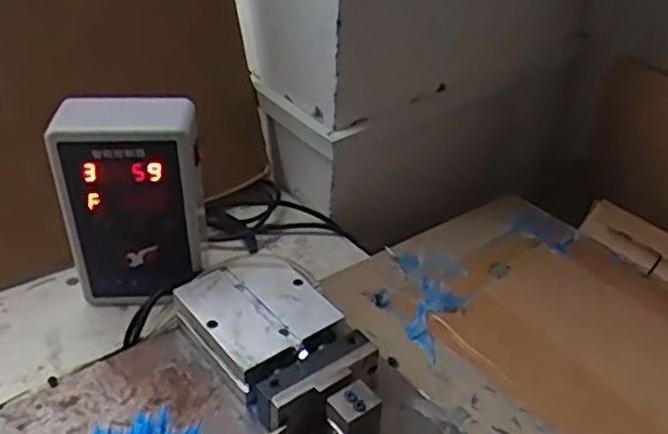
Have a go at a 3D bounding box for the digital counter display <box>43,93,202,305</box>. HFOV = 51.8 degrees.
[{"bbox_3d":[-0.166,-0.008,0.580,0.109,0.179,0.056,-3,37,-7],"label":"digital counter display"}]

